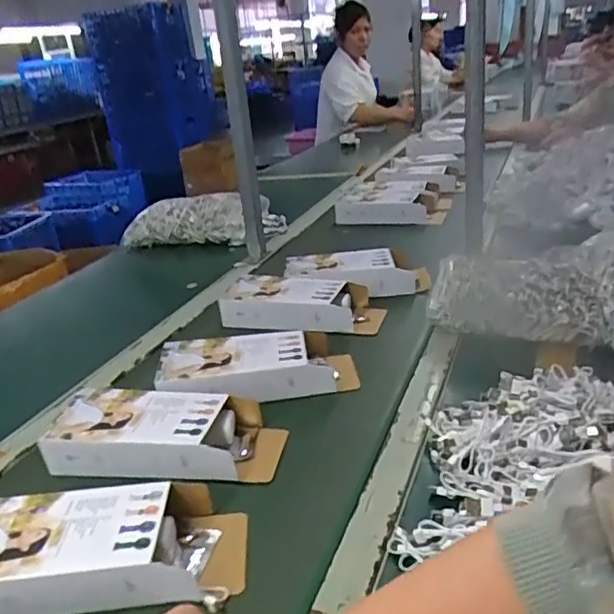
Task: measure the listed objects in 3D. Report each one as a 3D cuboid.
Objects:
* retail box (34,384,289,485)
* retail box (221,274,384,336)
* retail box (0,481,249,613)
[{"bbox_3d":[-0.166,0.143,0.670,0.232,0.061,0.106,-2,21,12],"label":"retail box"},{"bbox_3d":[-0.007,-0.005,0.959,0.258,0.062,0.106,0,22,15],"label":"retail box"},{"bbox_3d":[-0.185,0.211,0.522,0.250,0.062,0.101,-7,21,-2],"label":"retail box"}]

